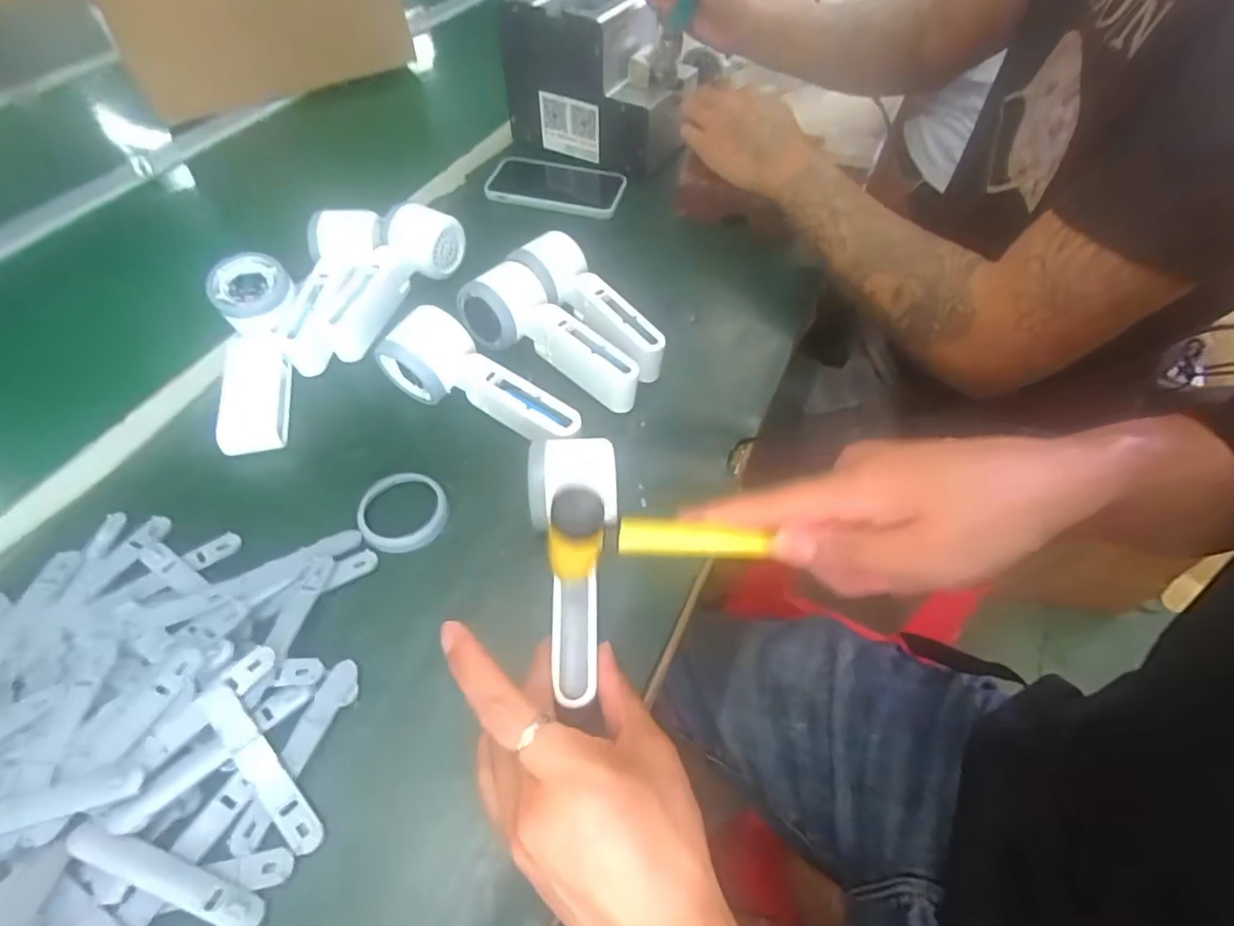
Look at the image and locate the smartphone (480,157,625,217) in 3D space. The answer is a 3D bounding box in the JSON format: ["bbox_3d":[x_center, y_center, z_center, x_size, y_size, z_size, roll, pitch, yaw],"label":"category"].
[{"bbox_3d":[-0.064,-0.308,0.649,0.147,0.015,0.085,13,54,9],"label":"smartphone"}]

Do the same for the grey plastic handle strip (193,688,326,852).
[{"bbox_3d":[-0.180,0.152,0.298,0.015,0.004,0.096,-39,75,-24],"label":"grey plastic handle strip"}]

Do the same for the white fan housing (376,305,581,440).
[{"bbox_3d":[-0.096,-0.059,0.437,0.164,0.057,0.052,23,56,16],"label":"white fan housing"}]

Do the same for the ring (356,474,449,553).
[{"bbox_3d":[-0.145,0.033,0.400,0.057,0.008,0.060,0,53,0],"label":"ring"}]

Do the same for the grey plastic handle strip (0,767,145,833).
[{"bbox_3d":[-0.273,0.160,0.274,0.092,0.005,0.015,-13,54,-10],"label":"grey plastic handle strip"}]

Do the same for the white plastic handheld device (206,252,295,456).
[{"bbox_3d":[-0.283,-0.083,0.466,0.060,0.048,0.167,-11,71,-6],"label":"white plastic handheld device"}]

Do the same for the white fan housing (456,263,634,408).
[{"bbox_3d":[-0.047,-0.104,0.474,0.163,0.053,0.065,27,57,18],"label":"white fan housing"}]

